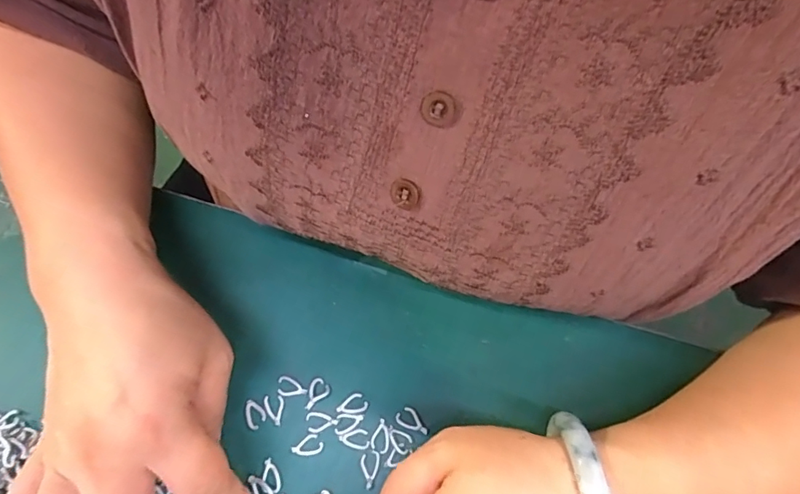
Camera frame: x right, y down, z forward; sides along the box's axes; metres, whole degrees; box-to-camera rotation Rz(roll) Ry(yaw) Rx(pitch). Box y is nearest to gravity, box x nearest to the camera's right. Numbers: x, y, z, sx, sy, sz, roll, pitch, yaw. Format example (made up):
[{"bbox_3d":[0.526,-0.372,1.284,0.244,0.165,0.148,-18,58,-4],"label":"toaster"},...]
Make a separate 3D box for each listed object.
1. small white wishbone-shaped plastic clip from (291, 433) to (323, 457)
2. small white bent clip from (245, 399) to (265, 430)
[{"bbox_3d":[-0.048,0.103,0.239,0.015,0.004,0.010,-34,71,-12],"label":"small white wishbone-shaped plastic clip"},{"bbox_3d":[-0.078,0.088,0.246,0.014,0.004,0.011,41,74,16],"label":"small white bent clip"}]

